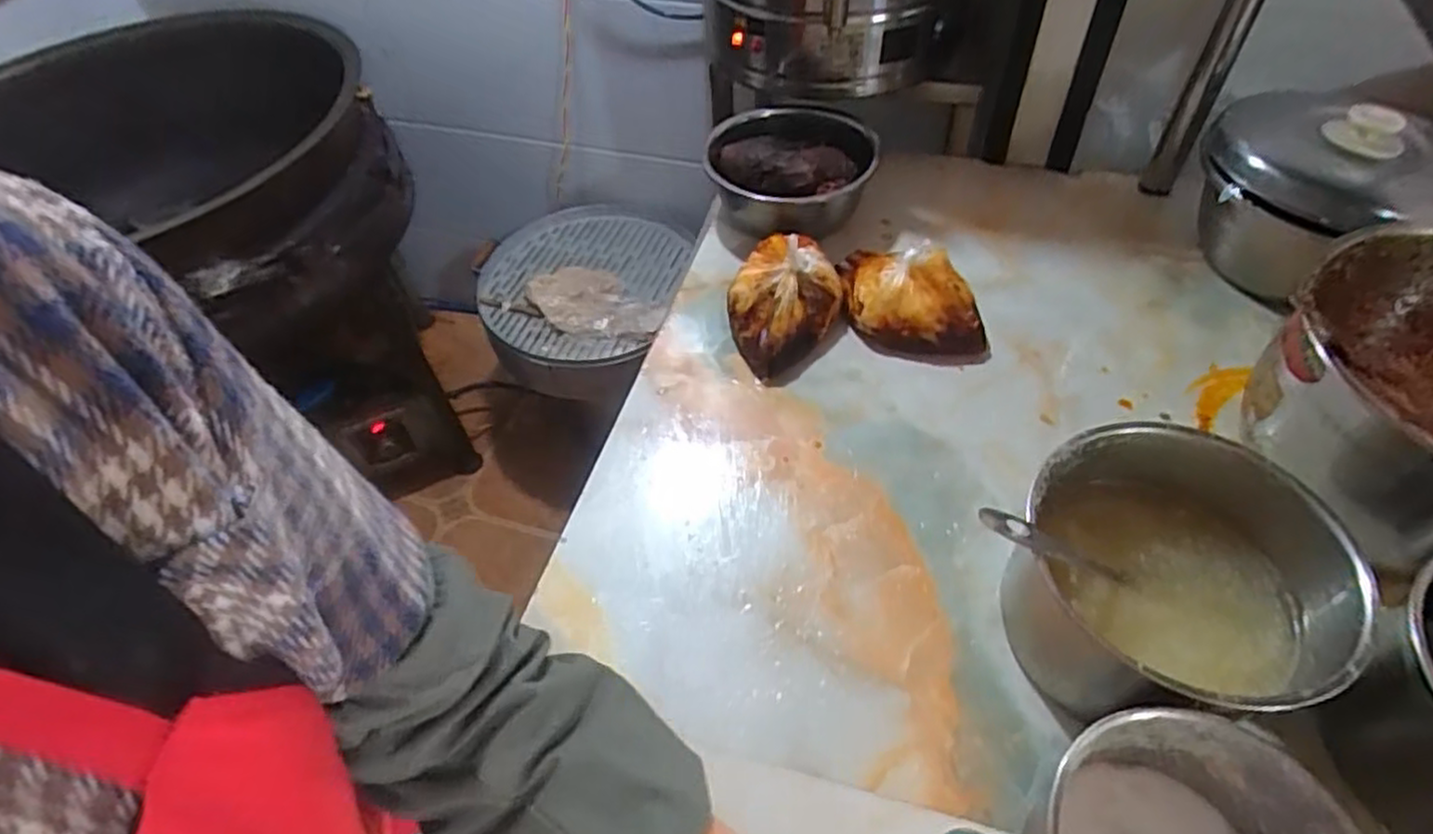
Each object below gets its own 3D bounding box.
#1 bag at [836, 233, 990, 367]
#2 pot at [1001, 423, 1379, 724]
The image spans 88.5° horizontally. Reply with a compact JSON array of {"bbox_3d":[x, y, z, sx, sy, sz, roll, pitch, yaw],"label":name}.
[{"bbox_3d":[0.206,-0.129,0.768,0.151,0.075,0.133,4,50,7],"label":"bag"},{"bbox_3d":[0.312,0.123,0.522,0.190,0.123,0.196,-2,50,2],"label":"pot"}]

